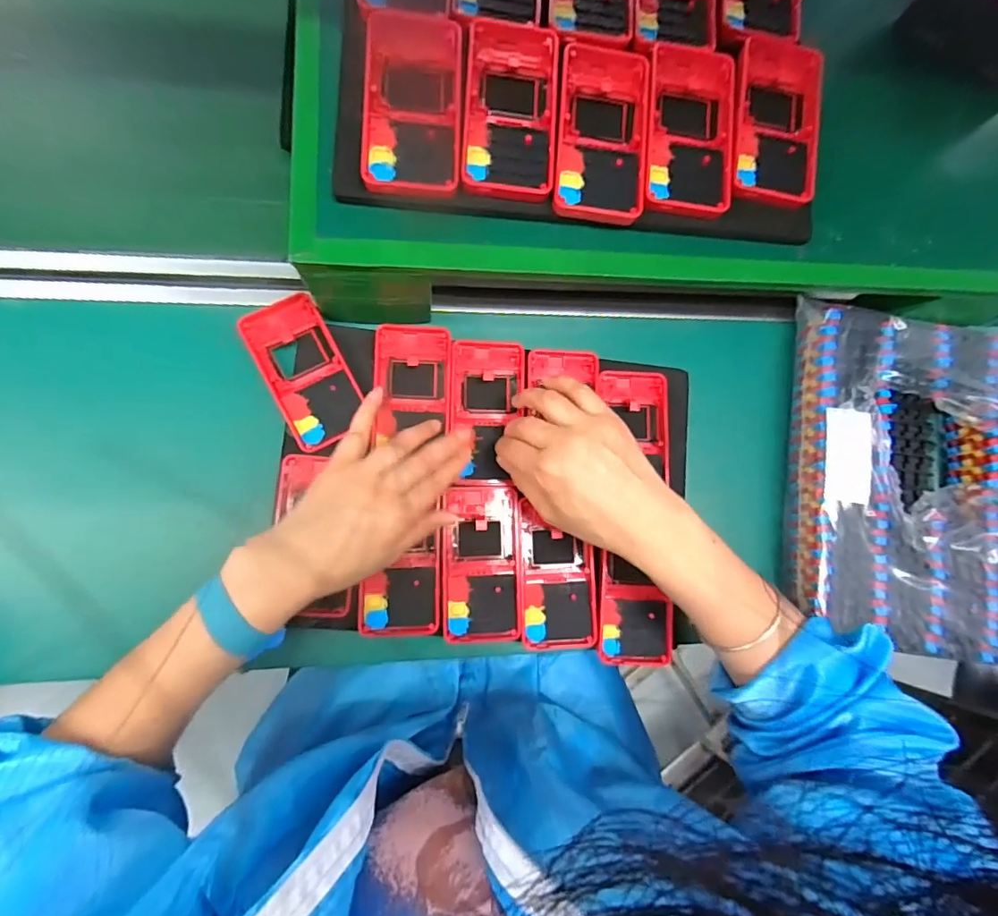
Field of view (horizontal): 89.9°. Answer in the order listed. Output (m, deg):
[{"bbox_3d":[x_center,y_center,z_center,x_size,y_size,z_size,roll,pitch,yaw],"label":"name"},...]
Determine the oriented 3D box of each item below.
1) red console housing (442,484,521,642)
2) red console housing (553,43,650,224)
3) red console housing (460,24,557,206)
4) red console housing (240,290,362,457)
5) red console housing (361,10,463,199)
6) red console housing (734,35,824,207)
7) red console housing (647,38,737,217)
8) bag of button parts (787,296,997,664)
[{"bbox_3d":[-0.014,0.083,0.402,0.060,0.013,0.122,0,82,-6],"label":"red console housing"},{"bbox_3d":[0.072,-0.230,0.352,0.063,0.010,0.127,4,82,-6],"label":"red console housing"},{"bbox_3d":[0.008,-0.238,0.343,0.062,0.013,0.123,2,82,-6],"label":"red console housing"},{"bbox_3d":[-0.158,-0.072,0.408,0.062,0.017,0.123,-27,86,-9],"label":"red console housing"},{"bbox_3d":[-0.057,-0.235,0.334,0.063,0.013,0.125,1,82,-6],"label":"red console housing"},{"bbox_3d":[0.205,-0.251,0.371,0.065,0.014,0.134,8,82,-5],"label":"red console housing"},{"bbox_3d":[0.137,-0.236,0.361,0.063,0.012,0.126,6,82,-5],"label":"red console housing"},{"bbox_3d":[0.404,0.023,0.444,0.283,0.053,0.295,8,82,-5],"label":"bag of button parts"}]

